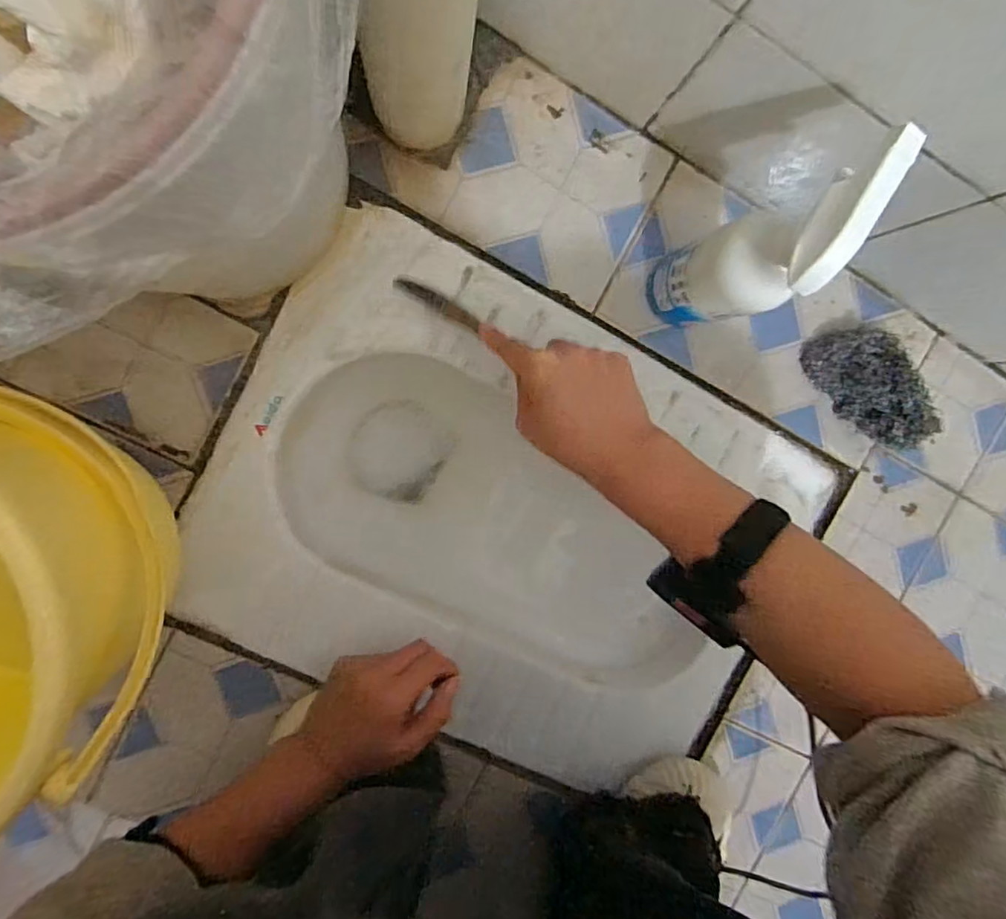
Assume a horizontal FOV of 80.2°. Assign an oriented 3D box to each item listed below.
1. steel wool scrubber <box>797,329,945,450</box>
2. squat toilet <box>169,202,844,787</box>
[{"bbox_3d":[0.333,-0.070,0.533,0.073,0.054,0.121,-38,100,-1],"label":"steel wool scrubber"},{"bbox_3d":[0.004,0.057,0.601,0.514,0.156,0.395,26,93,-7],"label":"squat toilet"}]

